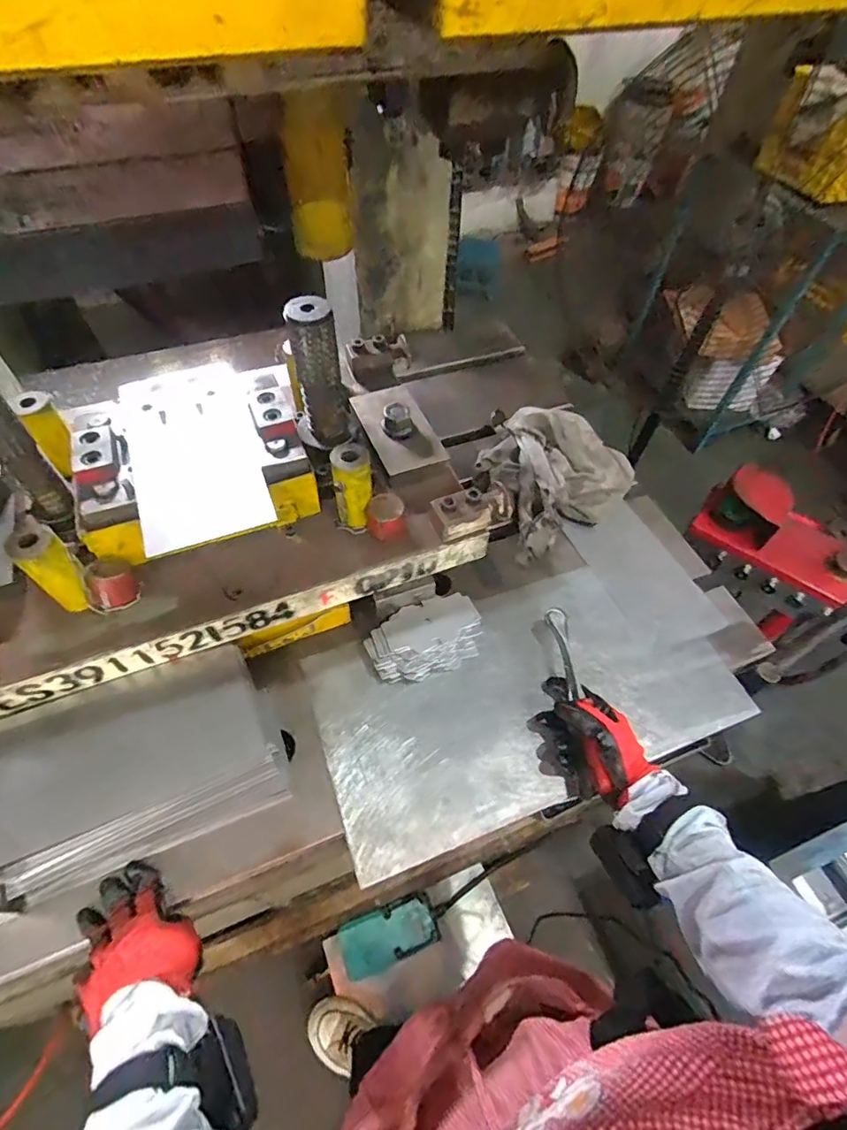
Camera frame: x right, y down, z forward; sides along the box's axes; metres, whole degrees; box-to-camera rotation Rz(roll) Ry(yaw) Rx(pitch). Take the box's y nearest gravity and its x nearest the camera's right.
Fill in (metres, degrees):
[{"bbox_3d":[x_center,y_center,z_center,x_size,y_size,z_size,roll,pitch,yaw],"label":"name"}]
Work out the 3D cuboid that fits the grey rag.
[{"bbox_3d":[0.185,-0.138,0.796,0.239,0.077,0.194,-30,60,-21],"label":"grey rag"}]

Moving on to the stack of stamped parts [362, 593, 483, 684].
[{"bbox_3d":[0.003,0.094,0.648,0.140,0.052,0.078,-16,56,-12],"label":"stack of stamped parts"}]

